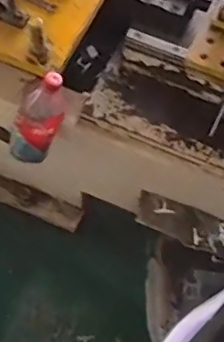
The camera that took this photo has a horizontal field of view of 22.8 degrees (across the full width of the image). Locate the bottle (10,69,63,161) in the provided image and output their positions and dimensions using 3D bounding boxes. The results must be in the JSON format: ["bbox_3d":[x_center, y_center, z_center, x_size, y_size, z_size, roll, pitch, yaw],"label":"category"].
[{"bbox_3d":[-0.134,-0.086,1.022,0.075,0.223,0.068,44,47,14],"label":"bottle"}]

